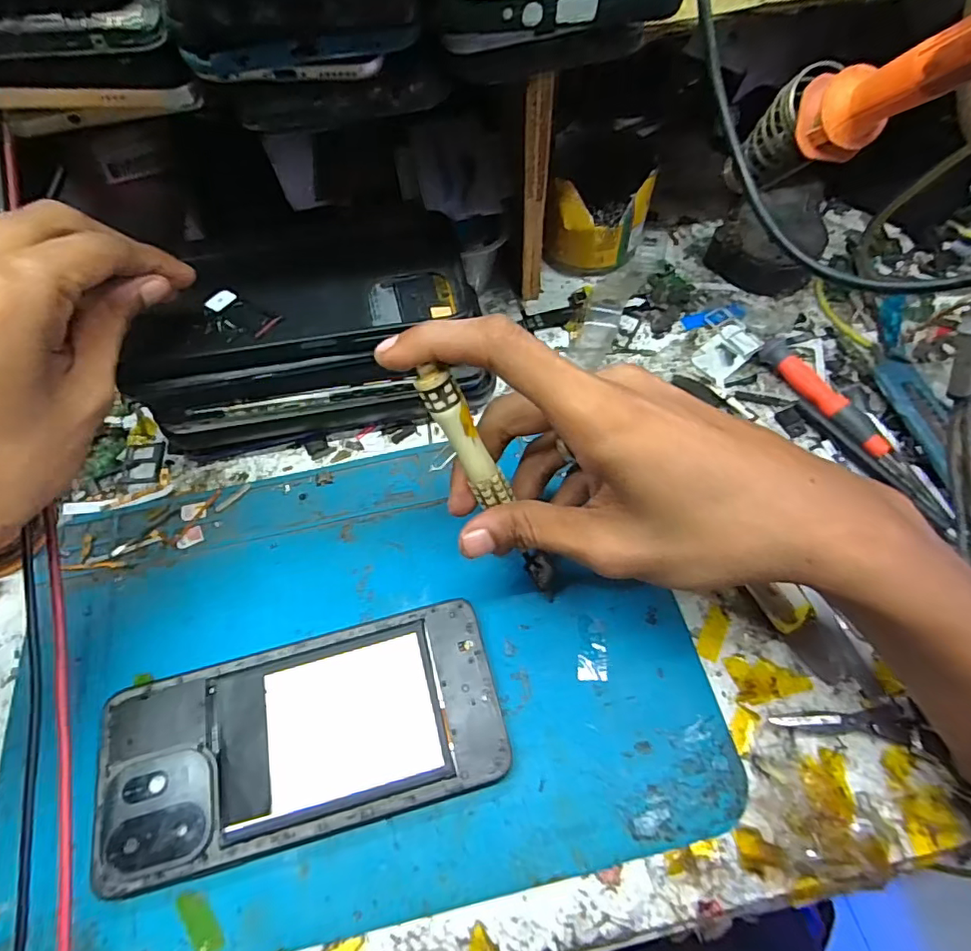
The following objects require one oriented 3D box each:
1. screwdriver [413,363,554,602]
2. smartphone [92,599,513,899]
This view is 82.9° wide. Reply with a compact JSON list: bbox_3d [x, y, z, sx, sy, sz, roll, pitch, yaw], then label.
[{"bbox_3d":[0.006,0.011,0.219,0.013,0.125,0.008,-42,36,-18],"label":"screwdriver"},{"bbox_3d":[-0.075,0.107,0.228,0.159,0.010,0.075,-14,63,-5],"label":"smartphone"}]

